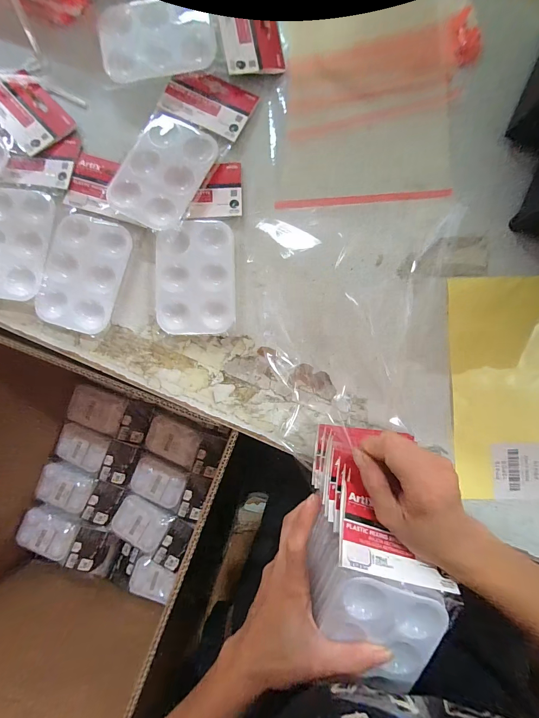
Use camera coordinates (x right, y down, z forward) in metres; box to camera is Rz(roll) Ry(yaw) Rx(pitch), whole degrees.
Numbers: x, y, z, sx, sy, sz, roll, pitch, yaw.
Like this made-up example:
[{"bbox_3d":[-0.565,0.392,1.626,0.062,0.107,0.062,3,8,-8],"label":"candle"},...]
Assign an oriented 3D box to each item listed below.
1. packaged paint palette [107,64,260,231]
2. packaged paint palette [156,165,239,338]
[{"bbox_3d":[-0.099,-0.232,0.345,0.096,0.013,0.187,28,87,1],"label":"packaged paint palette"},{"bbox_3d":[-0.078,-0.121,0.342,0.085,0.012,0.188,3,87,0],"label":"packaged paint palette"}]

